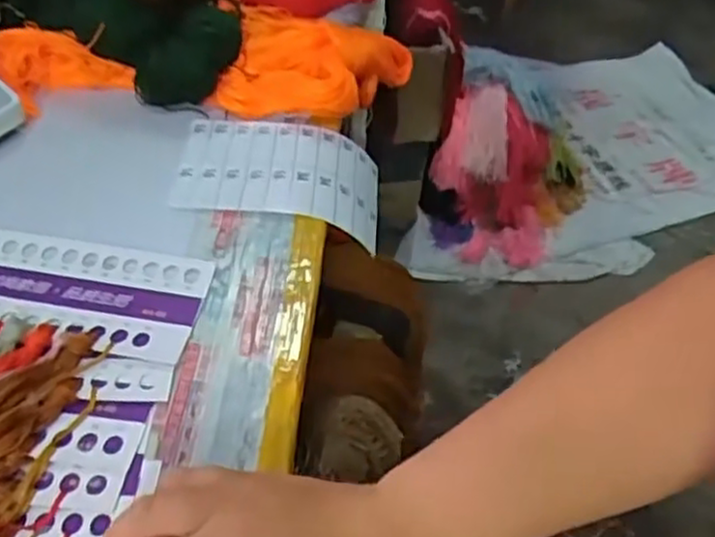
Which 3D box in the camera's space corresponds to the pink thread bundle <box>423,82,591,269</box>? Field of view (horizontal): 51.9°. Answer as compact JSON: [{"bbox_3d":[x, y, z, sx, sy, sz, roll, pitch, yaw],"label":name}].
[{"bbox_3d":[0.280,-0.181,1.356,0.273,0.201,0.312,21,49,13],"label":"pink thread bundle"}]

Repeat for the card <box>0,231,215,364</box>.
[{"bbox_3d":[-0.214,0.008,0.460,0.231,0.005,0.079,9,46,3],"label":"card"}]

